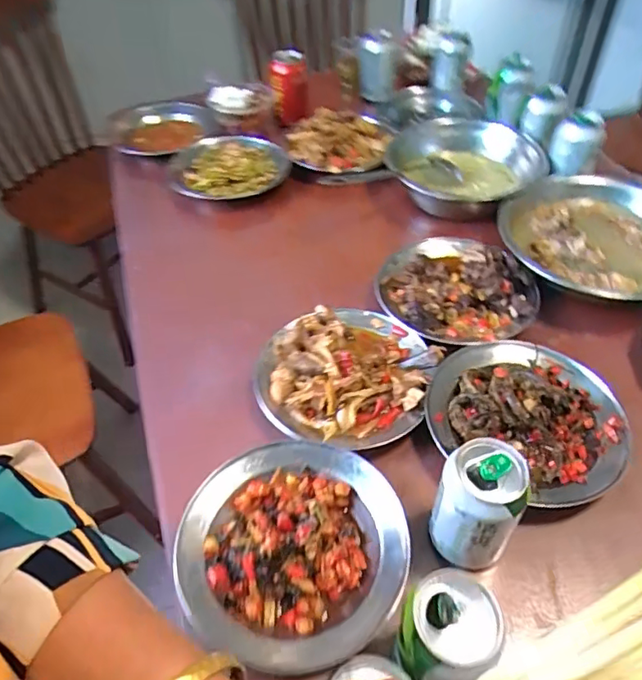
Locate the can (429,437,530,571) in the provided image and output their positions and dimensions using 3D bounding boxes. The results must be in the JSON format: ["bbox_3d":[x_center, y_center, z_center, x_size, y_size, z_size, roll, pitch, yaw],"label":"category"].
[{"bbox_3d":[0.124,0.132,0.442,0.061,0.100,0.065,-1,47,1],"label":"can"}]

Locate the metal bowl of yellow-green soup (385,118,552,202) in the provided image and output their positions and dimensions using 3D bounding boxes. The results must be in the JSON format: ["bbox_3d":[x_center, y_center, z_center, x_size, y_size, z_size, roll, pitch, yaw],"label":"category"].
[{"bbox_3d":[0.217,-0.270,0.837,0.224,0.059,0.201,-4,47,-2],"label":"metal bowl of yellow-green soup"}]

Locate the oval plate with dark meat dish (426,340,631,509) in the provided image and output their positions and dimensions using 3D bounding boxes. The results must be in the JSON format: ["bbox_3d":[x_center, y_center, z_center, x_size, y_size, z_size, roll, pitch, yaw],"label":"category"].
[{"bbox_3d":[0.207,0.073,0.551,0.187,0.041,0.174,32,55,28],"label":"oval plate with dark meat dish"}]

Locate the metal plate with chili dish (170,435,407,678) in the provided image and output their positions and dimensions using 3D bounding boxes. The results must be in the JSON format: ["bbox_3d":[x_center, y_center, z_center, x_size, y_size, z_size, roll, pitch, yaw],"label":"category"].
[{"bbox_3d":[-0.025,0.175,0.475,0.187,0.030,0.180,-1,47,1],"label":"metal plate with chili dish"}]

